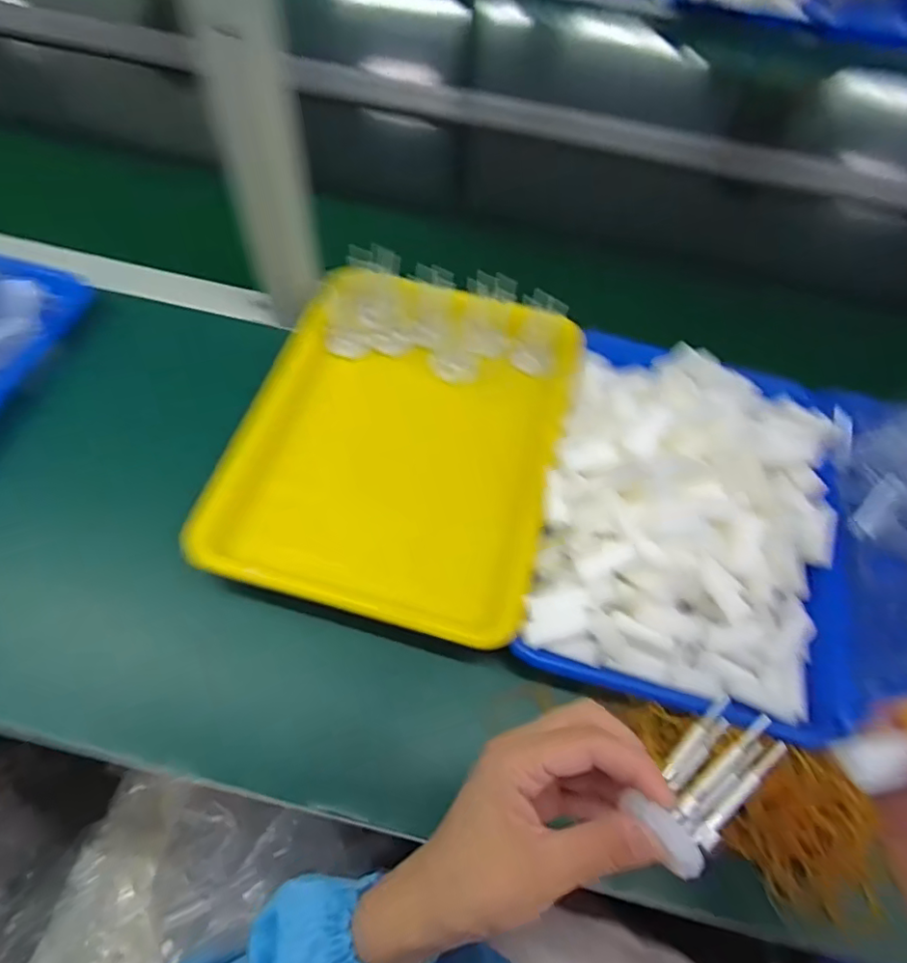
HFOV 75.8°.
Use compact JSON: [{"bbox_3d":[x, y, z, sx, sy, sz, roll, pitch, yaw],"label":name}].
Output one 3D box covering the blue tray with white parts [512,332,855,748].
[{"bbox_3d":[0.201,0.006,0.460,0.239,0.061,0.325,15,59,5],"label":"blue tray with white parts"}]

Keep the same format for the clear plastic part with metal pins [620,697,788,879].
[{"bbox_3d":[0.114,0.133,0.262,0.078,0.035,0.033,-35,67,-22],"label":"clear plastic part with metal pins"}]

